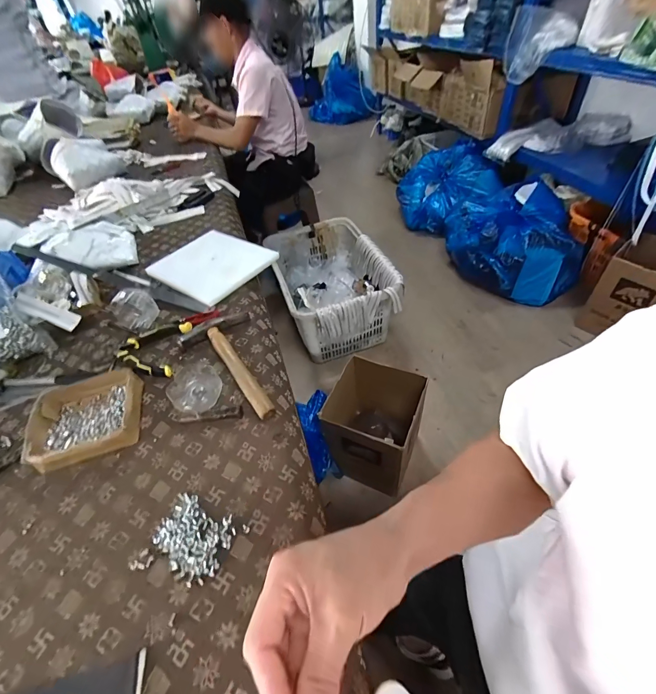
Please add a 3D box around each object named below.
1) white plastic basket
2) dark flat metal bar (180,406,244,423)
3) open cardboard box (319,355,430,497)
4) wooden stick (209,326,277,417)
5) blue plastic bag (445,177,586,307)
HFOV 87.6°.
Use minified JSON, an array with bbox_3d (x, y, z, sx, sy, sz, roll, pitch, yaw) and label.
[{"bbox_3d":[0.008,-0.273,1.580,0.434,0.336,0.661,-17,49,-8],"label":"white plastic basket"},{"bbox_3d":[-0.171,0.101,0.502,0.093,0.011,0.015,-8,48,0],"label":"dark flat metal bar"},{"bbox_3d":[0.154,0.259,1.100,0.256,0.351,0.269,19,53,22],"label":"open cardboard box"},{"bbox_3d":[-0.145,0.039,0.555,0.024,0.027,0.219,-30,52,-19],"label":"wooden stick"},{"bbox_3d":[0.910,-0.505,1.700,0.571,0.333,0.502,3,49,9],"label":"blue plastic bag"}]

